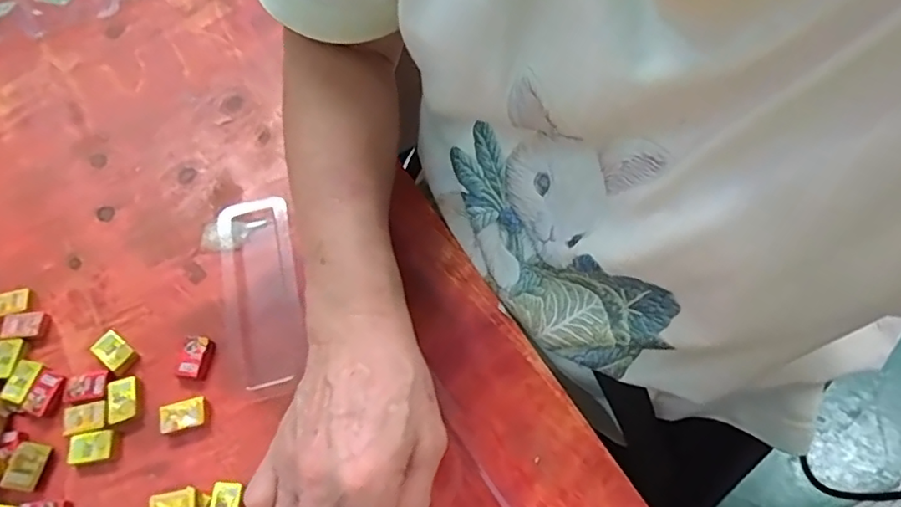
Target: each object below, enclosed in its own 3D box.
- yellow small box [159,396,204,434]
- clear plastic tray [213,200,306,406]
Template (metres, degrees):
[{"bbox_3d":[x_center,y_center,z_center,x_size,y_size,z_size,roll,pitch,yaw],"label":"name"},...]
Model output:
[{"bbox_3d":[-0.158,0.095,0.341,0.027,0.010,0.016,-16,62,-4],"label":"yellow small box"},{"bbox_3d":[-0.124,0.025,0.375,0.051,0.010,0.137,-15,62,-4],"label":"clear plastic tray"}]

